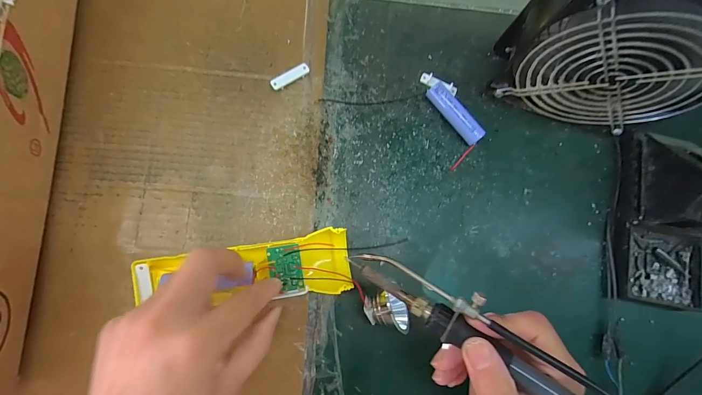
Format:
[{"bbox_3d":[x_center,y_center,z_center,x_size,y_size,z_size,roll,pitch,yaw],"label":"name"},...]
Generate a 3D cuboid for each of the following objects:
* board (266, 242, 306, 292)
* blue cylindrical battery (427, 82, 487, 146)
[{"bbox_3d":[-0.050,0.055,0.264,0.025,0.004,0.035,-8,84,-8],"label":"board"},{"bbox_3d":[0.095,-0.076,0.314,0.018,0.018,0.062,-41,89,-10],"label":"blue cylindrical battery"}]

